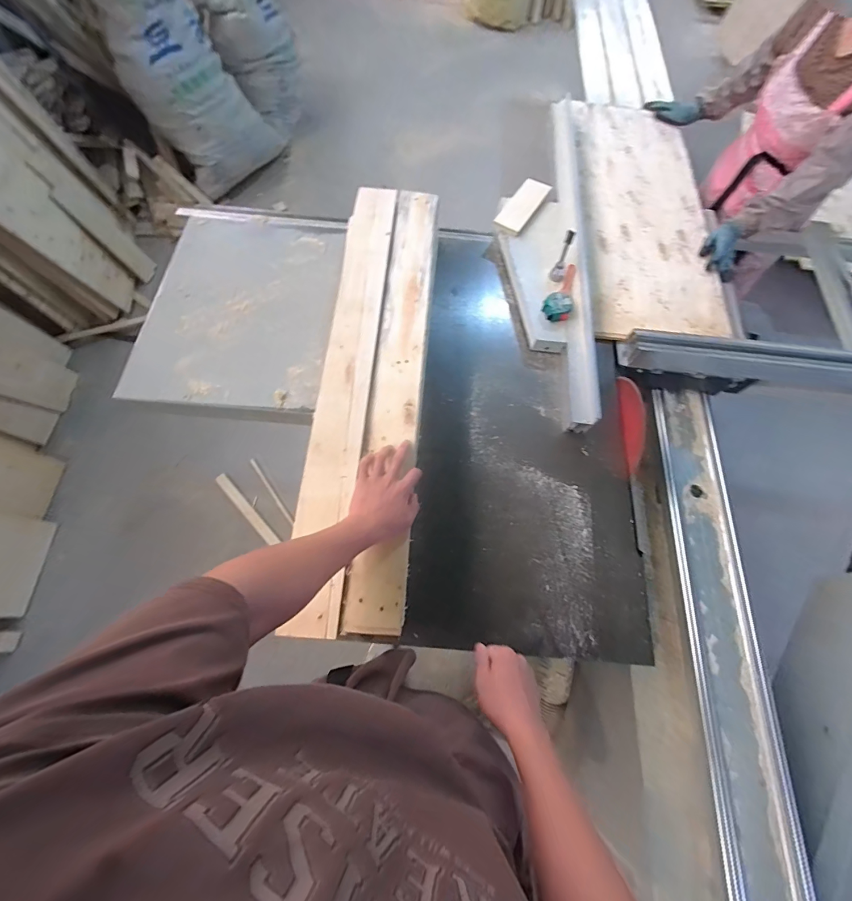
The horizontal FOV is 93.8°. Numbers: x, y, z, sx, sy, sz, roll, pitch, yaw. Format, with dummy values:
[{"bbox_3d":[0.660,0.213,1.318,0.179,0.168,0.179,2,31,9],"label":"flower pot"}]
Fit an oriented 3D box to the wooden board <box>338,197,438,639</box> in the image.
[{"bbox_3d":[-0.046,-0.152,0.736,0.082,0.033,0.891,2,67,4],"label":"wooden board"}]

